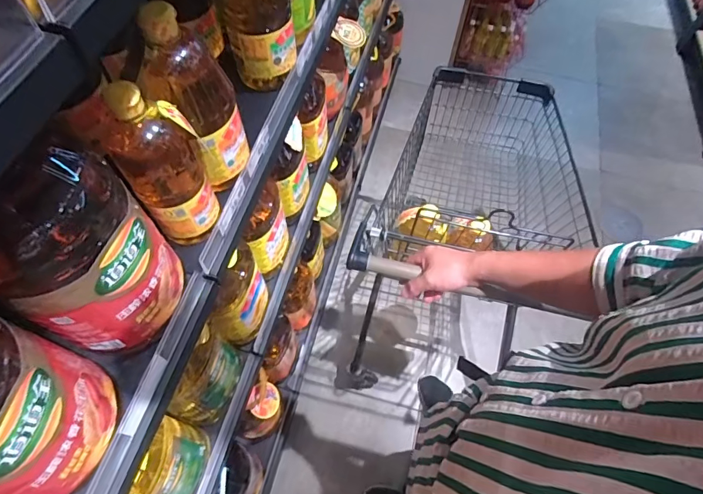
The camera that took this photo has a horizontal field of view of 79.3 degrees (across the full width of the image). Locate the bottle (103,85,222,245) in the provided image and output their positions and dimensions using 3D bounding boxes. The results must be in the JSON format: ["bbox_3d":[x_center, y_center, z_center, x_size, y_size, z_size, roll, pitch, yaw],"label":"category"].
[{"bbox_3d":[-0.232,-0.102,0.524,0.092,0.221,0.090,-25,68,-14],"label":"bottle"}]

